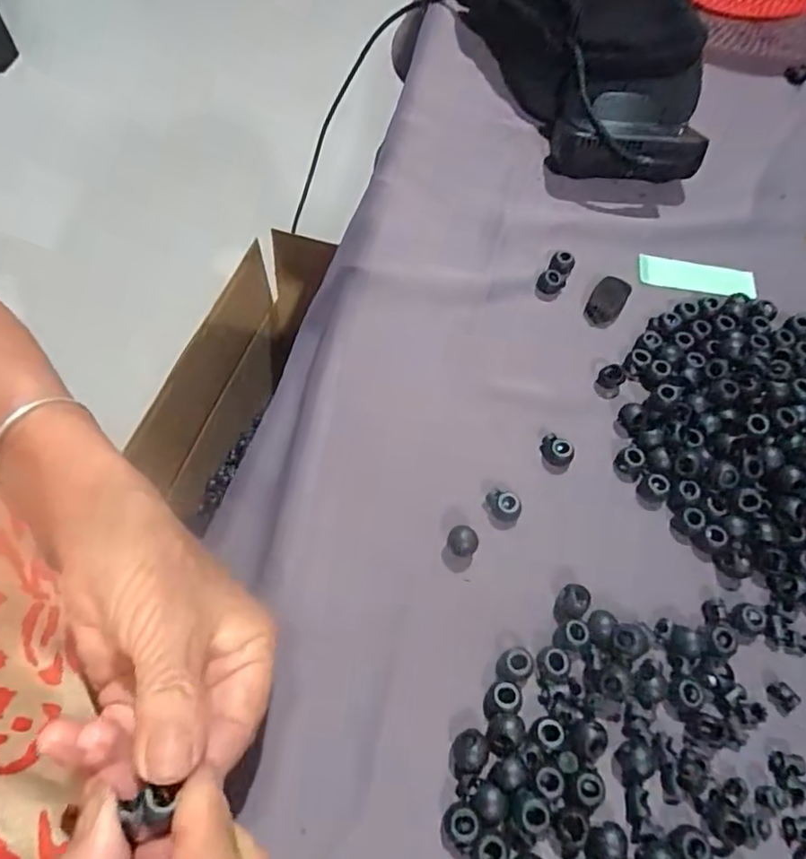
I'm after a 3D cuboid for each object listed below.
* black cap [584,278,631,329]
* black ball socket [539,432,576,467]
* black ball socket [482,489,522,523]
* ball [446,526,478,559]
[{"bbox_3d":[0.134,-0.084,0.390,0.022,0.010,0.037,28,64,11],"label":"black cap"},{"bbox_3d":[0.087,0.012,0.335,0.011,0.014,0.020,-33,69,-19],"label":"black ball socket"},{"bbox_3d":[0.054,0.041,0.317,0.020,0.013,0.012,31,64,12],"label":"black ball socket"},{"bbox_3d":[0.030,0.059,0.304,0.016,0.017,0.012,10,62,2],"label":"ball"}]

